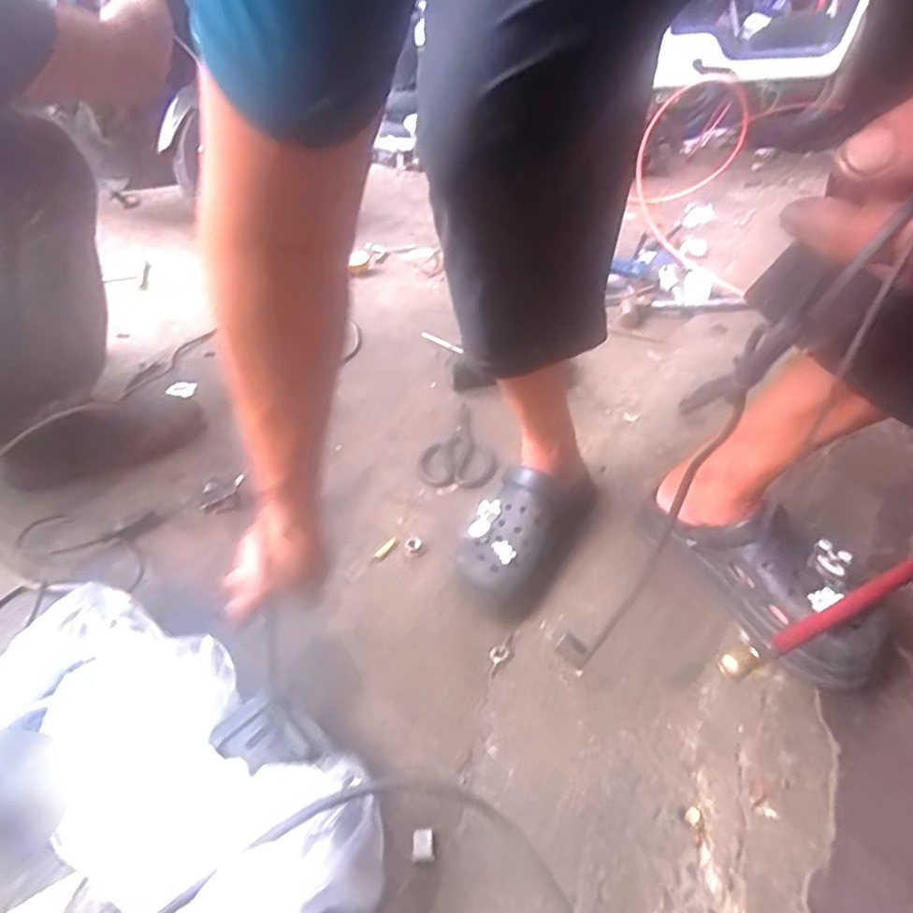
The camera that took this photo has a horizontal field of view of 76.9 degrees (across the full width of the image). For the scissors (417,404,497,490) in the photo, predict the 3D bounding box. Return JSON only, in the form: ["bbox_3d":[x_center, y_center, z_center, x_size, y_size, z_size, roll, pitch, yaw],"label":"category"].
[{"bbox_3d":[0.011,-0.021,0.840,0.106,0.008,0.201,4,39,12],"label":"scissors"}]

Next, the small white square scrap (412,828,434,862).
[{"bbox_3d":[-0.026,0.292,0.433,0.016,0.004,0.020,-8,38,-3],"label":"small white square scrap"}]

